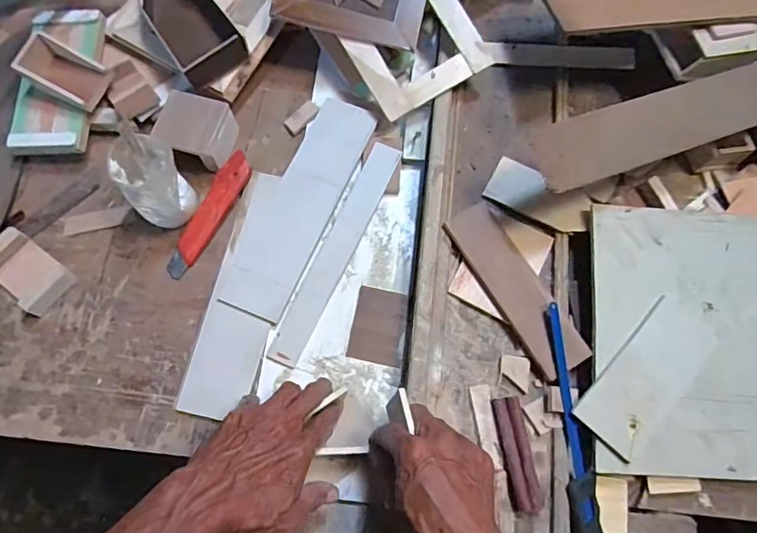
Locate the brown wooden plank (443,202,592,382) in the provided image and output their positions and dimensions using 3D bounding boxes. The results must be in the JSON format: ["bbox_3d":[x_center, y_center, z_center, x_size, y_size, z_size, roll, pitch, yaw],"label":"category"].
[{"bbox_3d":[0.139,0.022,0.496,0.051,0.018,0.185,-28,75,-10],"label":"brown wooden plank"}]

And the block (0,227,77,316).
[{"bbox_3d":[-0.360,0.005,0.492,0.083,0.022,0.051,36,75,10],"label":"block"}]

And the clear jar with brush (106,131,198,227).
[{"bbox_3d":[-0.222,-0.083,0.487,0.054,0.087,0.068,-29,75,-10],"label":"clear jar with brush"}]

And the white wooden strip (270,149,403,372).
[{"bbox_3d":[-0.045,-0.018,0.512,0.033,0.014,0.256,25,75,3],"label":"white wooden strip"}]

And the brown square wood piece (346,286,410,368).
[{"bbox_3d":[0.001,0.061,0.499,0.055,0.006,0.076,11,72,2],"label":"brown square wood piece"}]

